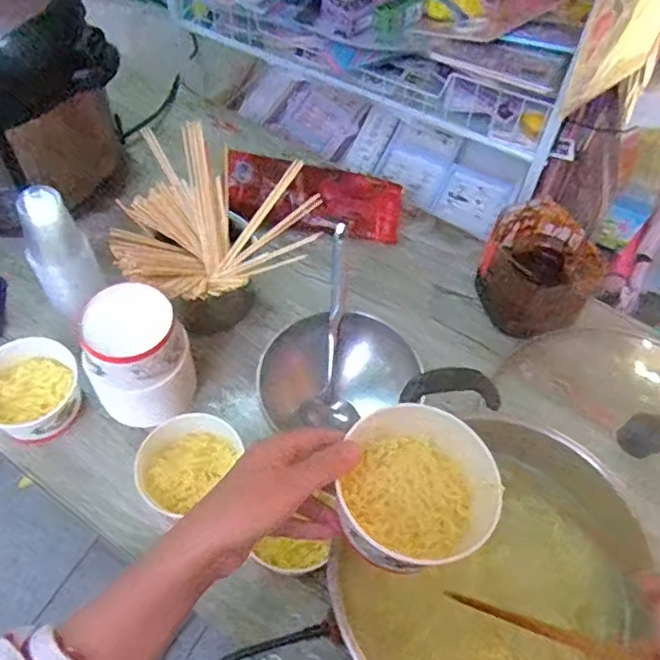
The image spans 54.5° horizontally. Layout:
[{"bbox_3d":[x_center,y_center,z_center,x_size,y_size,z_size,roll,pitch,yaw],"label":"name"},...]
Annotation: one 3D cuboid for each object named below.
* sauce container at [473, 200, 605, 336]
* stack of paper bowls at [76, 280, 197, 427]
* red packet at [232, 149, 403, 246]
[{"bbox_3d":[0.268,-0.074,0.813,0.125,0.114,0.129,1,56,-2],"label":"sauce container"},{"bbox_3d":[-0.203,0.035,0.684,0.096,0.150,0.092,11,56,5],"label":"stack of paper bowls"},{"bbox_3d":[-0.018,-0.189,0.899,0.243,0.029,0.129,7,55,-11],"label":"red packet"}]

